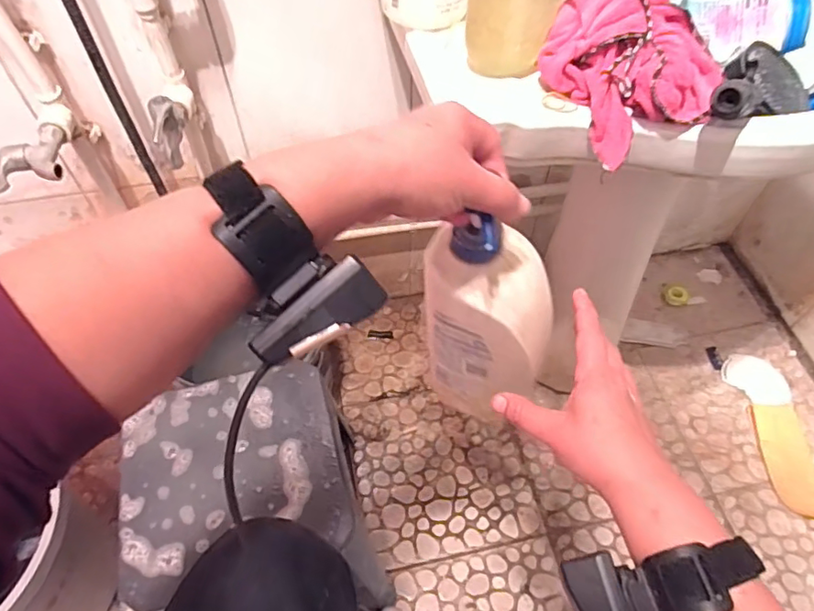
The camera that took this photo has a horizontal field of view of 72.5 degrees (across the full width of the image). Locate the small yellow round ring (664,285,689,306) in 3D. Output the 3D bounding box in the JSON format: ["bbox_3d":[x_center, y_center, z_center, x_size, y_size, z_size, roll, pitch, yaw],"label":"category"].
[{"bbox_3d":[0.573,-0.019,1.180,0.046,0.019,0.046,0,54,0],"label":"small yellow round ring"}]

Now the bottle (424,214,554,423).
[{"bbox_3d":[0.064,0.025,0.455,0.098,0.239,0.061,6,52,9],"label":"bottle"}]

